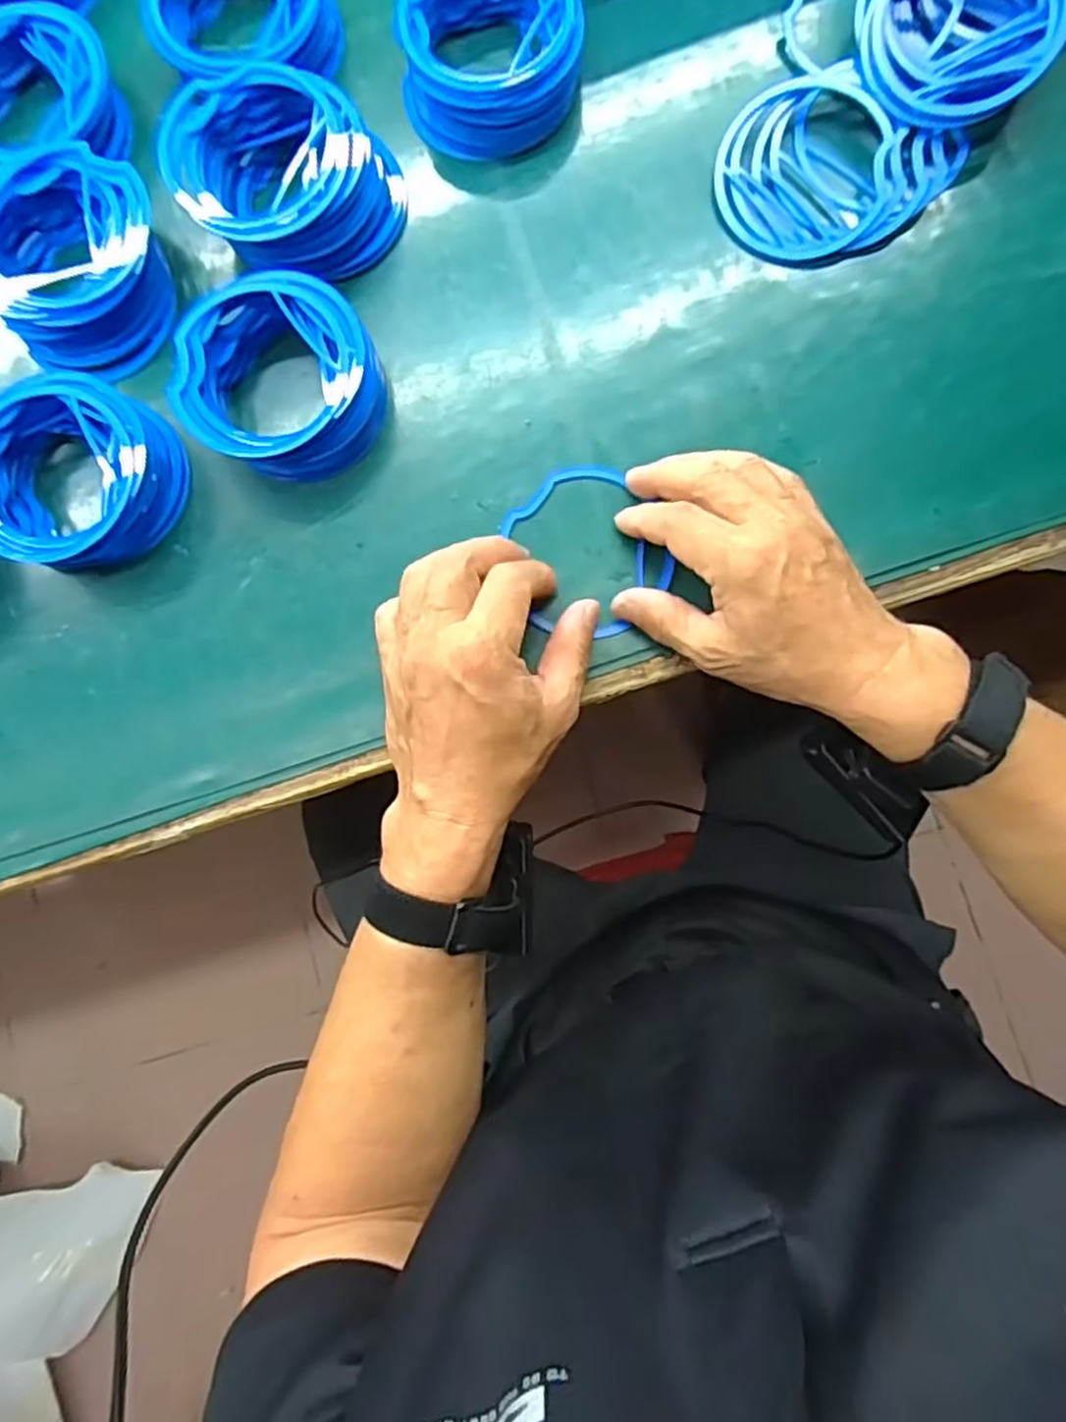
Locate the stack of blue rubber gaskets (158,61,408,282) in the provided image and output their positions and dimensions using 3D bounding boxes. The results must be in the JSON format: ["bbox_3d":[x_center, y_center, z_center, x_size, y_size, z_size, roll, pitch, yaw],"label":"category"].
[{"bbox_3d":[-0.138,-0.290,0.390,0.115,0.039,0.095,39,88,3],"label":"stack of blue rubber gaskets"}]

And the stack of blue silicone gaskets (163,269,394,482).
[{"bbox_3d":[-0.134,-0.176,0.381,0.104,0.038,0.099,25,88,3],"label":"stack of blue silicone gaskets"}]

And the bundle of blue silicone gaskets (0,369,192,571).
[{"bbox_3d":[-0.245,-0.125,0.381,0.097,0.041,0.098,0,87,2],"label":"bundle of blue silicone gaskets"}]

